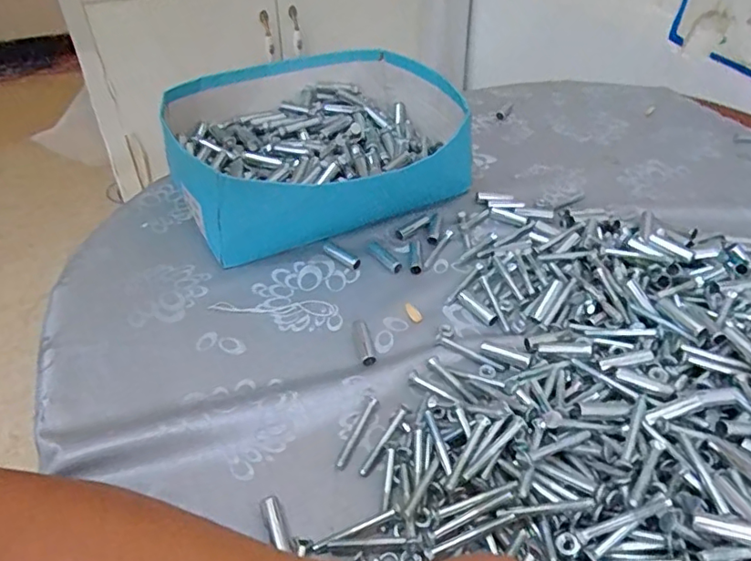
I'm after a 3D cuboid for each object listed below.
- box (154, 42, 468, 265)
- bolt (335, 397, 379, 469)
[{"bbox_3d":[-0.058,-0.148,0.597,0.301,0.090,0.264,-17,44,-17],"label":"box"},{"bbox_3d":[-0.013,0.104,0.382,0.007,0.004,0.057,17,45,19],"label":"bolt"}]

